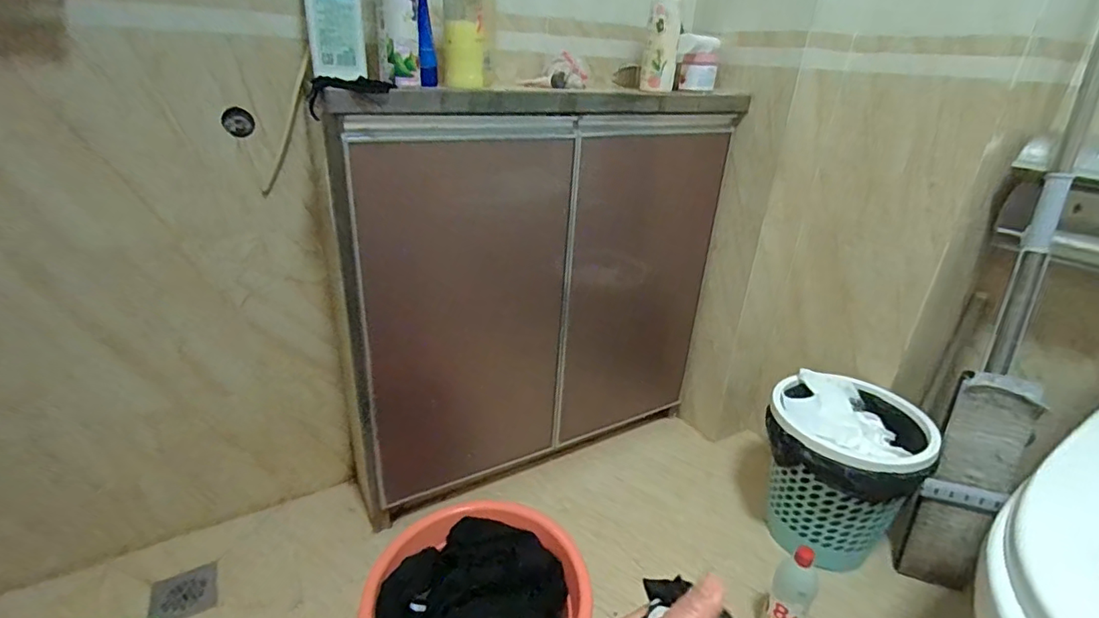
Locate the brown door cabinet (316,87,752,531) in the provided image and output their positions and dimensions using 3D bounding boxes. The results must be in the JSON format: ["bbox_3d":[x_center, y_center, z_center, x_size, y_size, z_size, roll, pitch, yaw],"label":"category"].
[{"bbox_3d":[-0.003,-0.026,1.055,0.799,0.747,0.149,-10,29,-25],"label":"brown door cabinet"}]

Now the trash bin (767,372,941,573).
[{"bbox_3d":[0.551,0.309,1.012,0.262,0.260,0.247,22,32,34],"label":"trash bin"}]

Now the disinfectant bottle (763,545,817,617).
[{"bbox_3d":[0.383,0.466,0.836,0.062,0.190,0.050,23,32,34],"label":"disinfectant bottle"}]

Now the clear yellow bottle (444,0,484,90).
[{"bbox_3d":[-0.123,-0.439,0.775,0.068,0.199,0.083,2,26,-2],"label":"clear yellow bottle"}]

